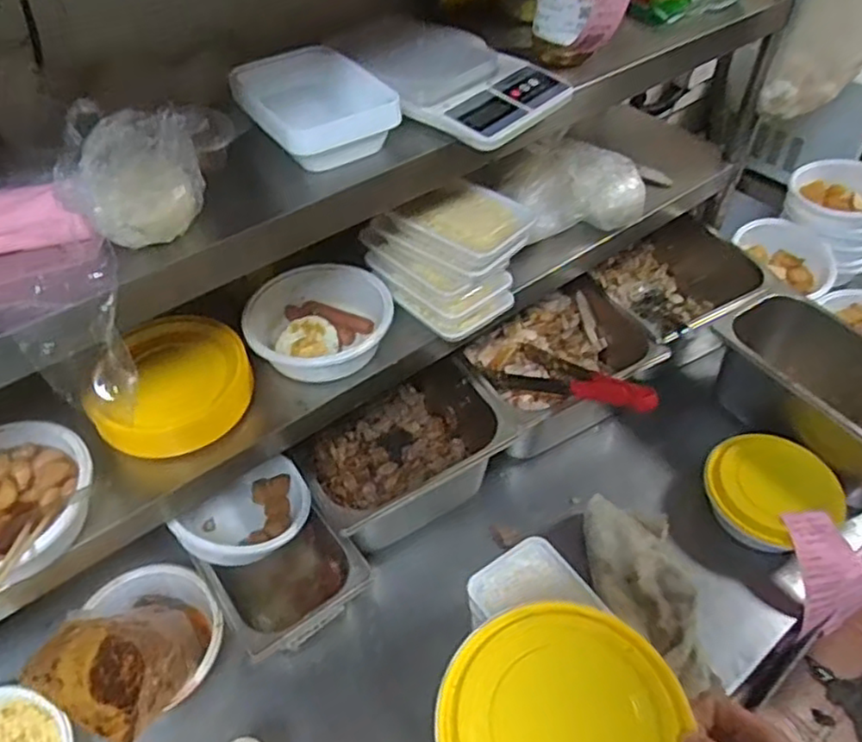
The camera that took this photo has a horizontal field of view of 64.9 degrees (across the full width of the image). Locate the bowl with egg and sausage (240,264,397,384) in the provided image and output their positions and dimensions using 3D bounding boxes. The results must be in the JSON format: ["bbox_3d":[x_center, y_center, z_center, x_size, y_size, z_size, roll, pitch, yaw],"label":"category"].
[{"bbox_3d":[-0.134,-0.057,0.817,0.171,0.058,0.166,0,48,0],"label":"bowl with egg and sausage"}]

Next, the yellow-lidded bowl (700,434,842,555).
[{"bbox_3d":[0.458,0.159,0.922,0.152,0.059,0.162,0,48,0],"label":"yellow-lidded bowl"}]

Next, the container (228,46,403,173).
[{"bbox_3d":[-0.122,-0.257,0.657,0.116,0.052,0.173,-27,53,-22],"label":"container"}]

